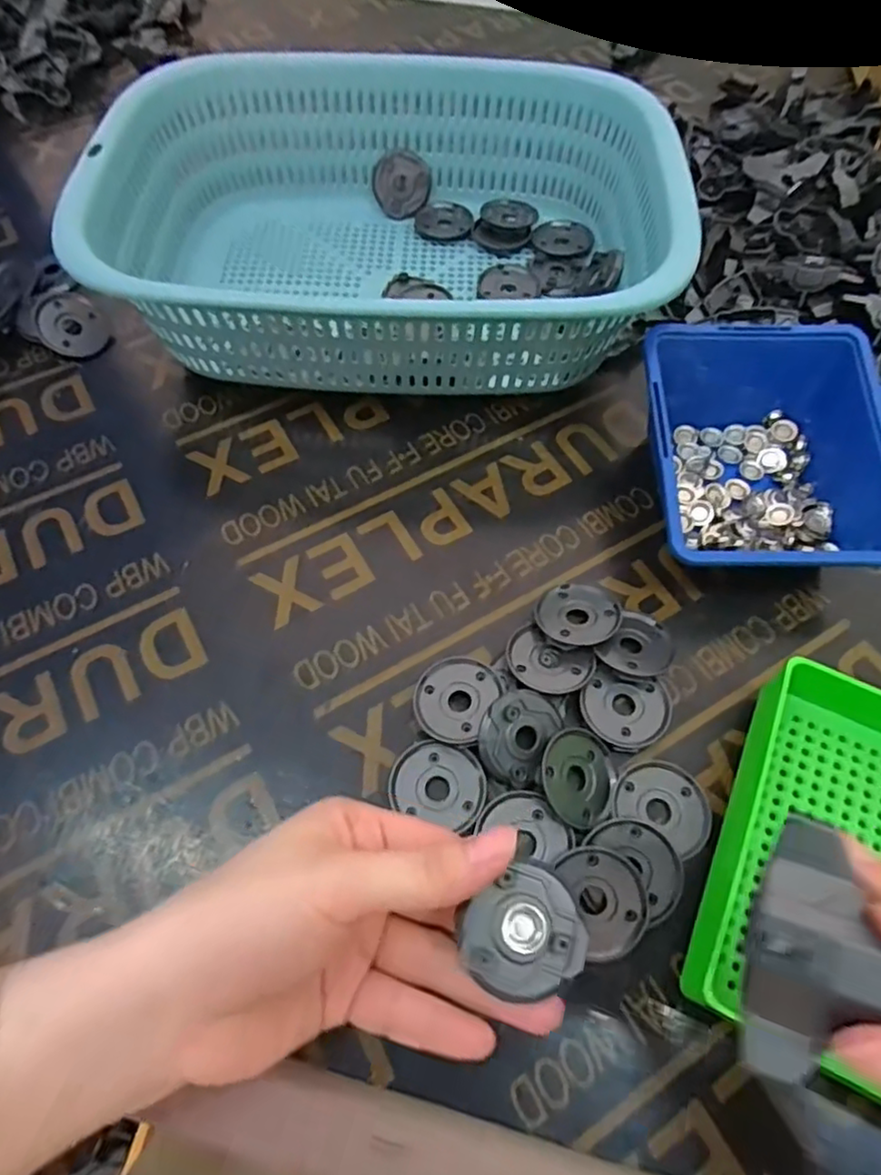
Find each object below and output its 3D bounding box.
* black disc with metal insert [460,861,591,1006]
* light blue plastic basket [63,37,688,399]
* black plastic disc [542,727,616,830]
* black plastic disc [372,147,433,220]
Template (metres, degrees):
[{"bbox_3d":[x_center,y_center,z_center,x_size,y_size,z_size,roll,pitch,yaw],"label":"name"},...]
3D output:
[{"bbox_3d":[0.029,0.113,0.210,0.037,0.004,0.035,0,62,-1],"label":"black disc with metal insert"},{"bbox_3d":[-0.030,-0.229,0.411,0.336,0.094,0.243,3,62,0],"label":"light blue plastic basket"},{"bbox_3d":[0.062,0.085,0.286,0.037,0.006,0.041,27,60,-19],"label":"black plastic disc"},{"bbox_3d":[-0.028,-0.298,0.474,0.041,0.006,0.043,-3,115,-7],"label":"black plastic disc"}]

